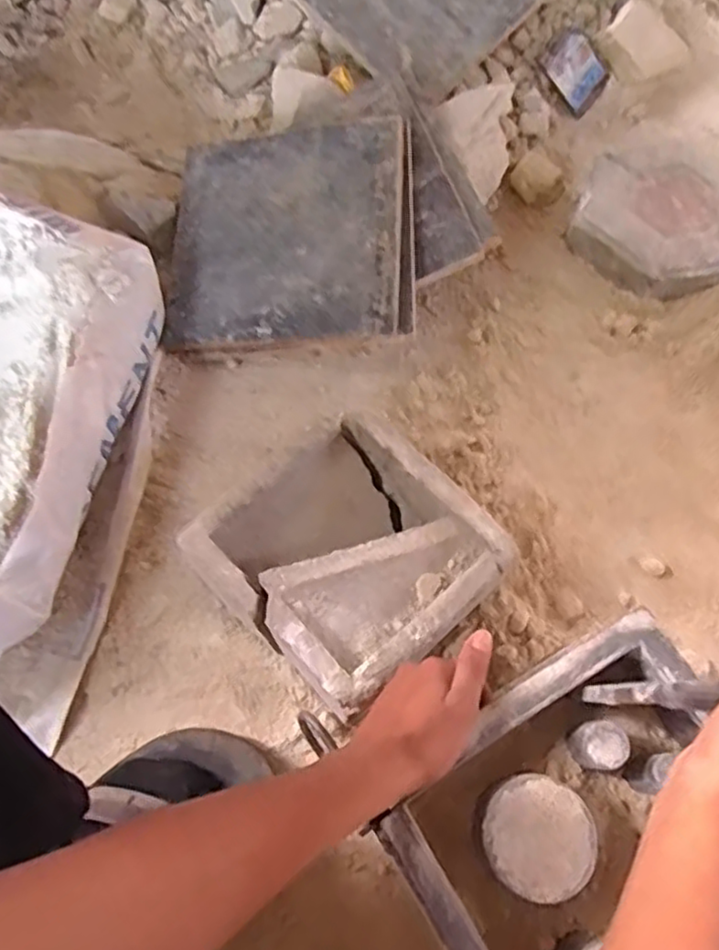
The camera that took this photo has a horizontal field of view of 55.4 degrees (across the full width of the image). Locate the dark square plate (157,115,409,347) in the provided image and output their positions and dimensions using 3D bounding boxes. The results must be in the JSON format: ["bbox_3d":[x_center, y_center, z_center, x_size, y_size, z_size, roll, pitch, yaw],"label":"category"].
[{"bbox_3d":[-0.080,-0.256,0.734,0.267,0.034,0.245,-3,80,12],"label":"dark square plate"}]

